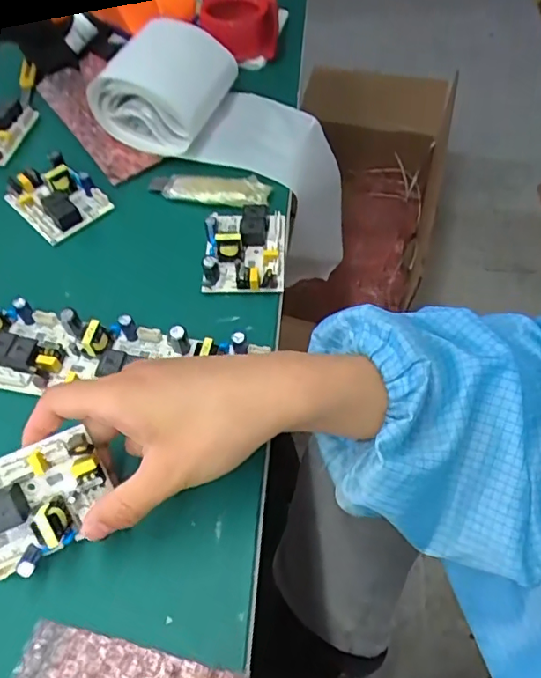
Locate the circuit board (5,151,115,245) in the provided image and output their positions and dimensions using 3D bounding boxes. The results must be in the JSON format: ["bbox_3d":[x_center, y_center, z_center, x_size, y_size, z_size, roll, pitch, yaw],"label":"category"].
[{"bbox_3d":[-0.189,-0.125,0.473,0.091,0.029,0.061,36,66,24],"label":"circuit board"}]

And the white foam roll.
[{"bbox_3d":[-0.014,-0.169,0.572,0.141,0.345,0.105,-24,48,36],"label":"white foam roll"}]

